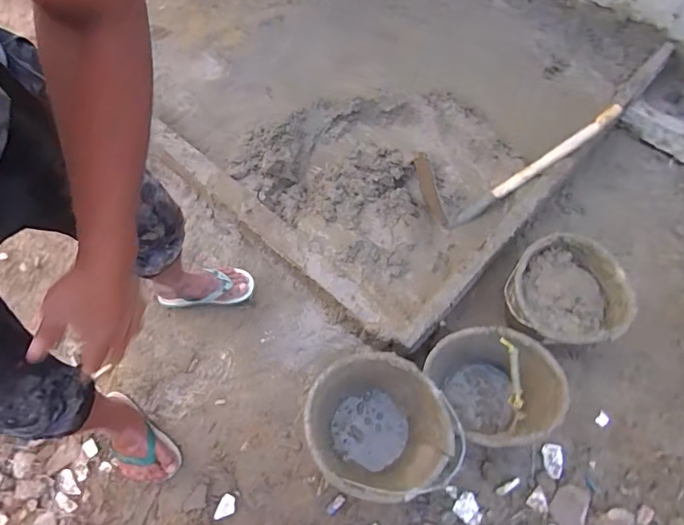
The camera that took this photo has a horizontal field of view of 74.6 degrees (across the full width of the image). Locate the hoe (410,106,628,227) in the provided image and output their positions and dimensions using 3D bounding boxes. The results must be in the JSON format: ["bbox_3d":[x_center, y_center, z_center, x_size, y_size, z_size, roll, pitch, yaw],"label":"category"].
[{"bbox_3d":[0.528,-0.371,1.450,0.659,0.171,0.265,-29,65,-20],"label":"hoe"}]

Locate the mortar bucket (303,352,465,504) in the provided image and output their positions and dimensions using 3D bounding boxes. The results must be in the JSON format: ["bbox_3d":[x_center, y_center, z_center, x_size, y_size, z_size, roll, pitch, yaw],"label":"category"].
[{"bbox_3d":[0.074,0.383,1.009,0.277,0.228,0.295,2,58,-3],"label":"mortar bucket"}]

